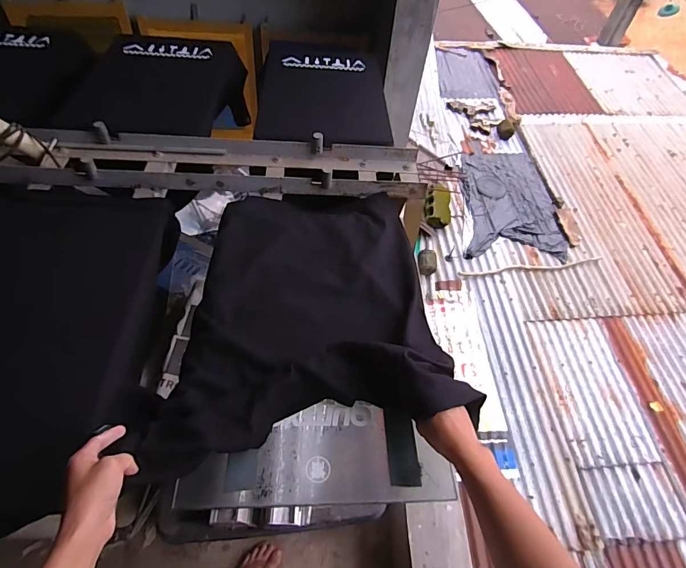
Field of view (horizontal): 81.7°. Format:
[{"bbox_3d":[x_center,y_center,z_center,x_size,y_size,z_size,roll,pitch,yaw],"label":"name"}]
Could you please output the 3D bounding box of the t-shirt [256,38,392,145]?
[{"bbox_3d":[-0.064,-0.655,1.328,0.416,0.028,0.726,2,52,-4],"label":"t-shirt"}]

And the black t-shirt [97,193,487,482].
[{"bbox_3d":[-0.071,-0.003,0.764,0.465,0.105,0.607,-4,50,-7],"label":"black t-shirt"}]

